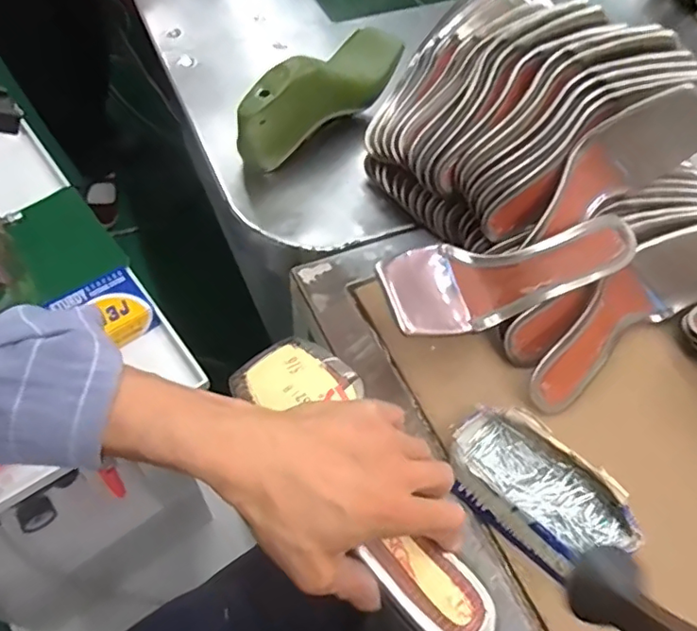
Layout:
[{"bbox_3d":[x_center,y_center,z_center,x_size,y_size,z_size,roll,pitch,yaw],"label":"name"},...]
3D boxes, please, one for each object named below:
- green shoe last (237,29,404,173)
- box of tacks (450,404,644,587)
[{"bbox_3d":[-0.026,-0.242,0.611,0.079,0.089,0.222,27,58,15],"label":"green shoe last"},{"bbox_3d":[0.137,0.127,0.407,0.134,0.031,0.077,38,61,21],"label":"box of tacks"}]

